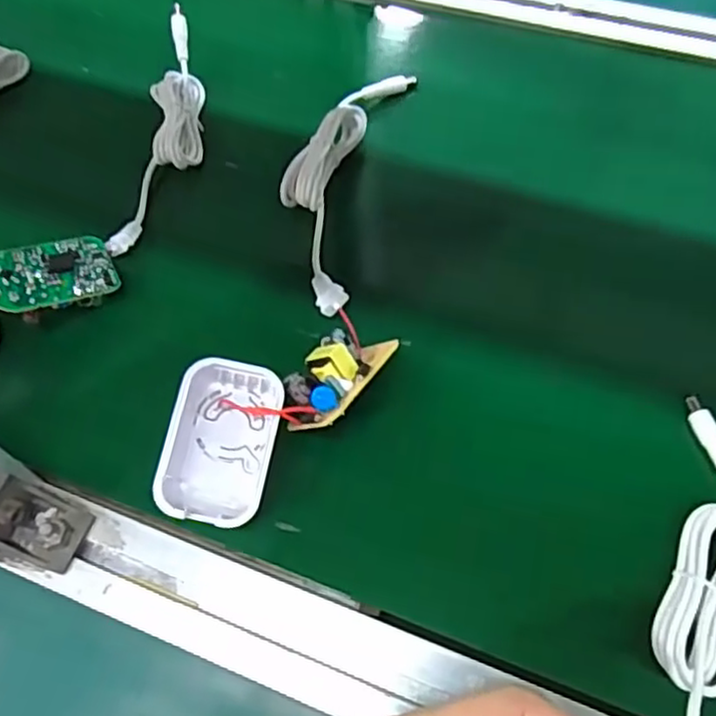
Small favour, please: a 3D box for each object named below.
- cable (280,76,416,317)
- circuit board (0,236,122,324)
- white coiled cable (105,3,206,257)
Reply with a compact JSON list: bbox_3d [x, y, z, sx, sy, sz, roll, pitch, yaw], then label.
[{"bbox_3d":[-0.012,-0.108,0.406,0.052,0.018,0.193,9,61,9],"label":"cable"},{"bbox_3d":[-0.161,-0.042,0.369,0.063,0.018,0.040,-20,69,-32],"label":"circuit board"},{"bbox_3d":[-0.116,-0.141,0.430,0.034,0.034,0.182,2,60,5],"label":"white coiled cable"}]

